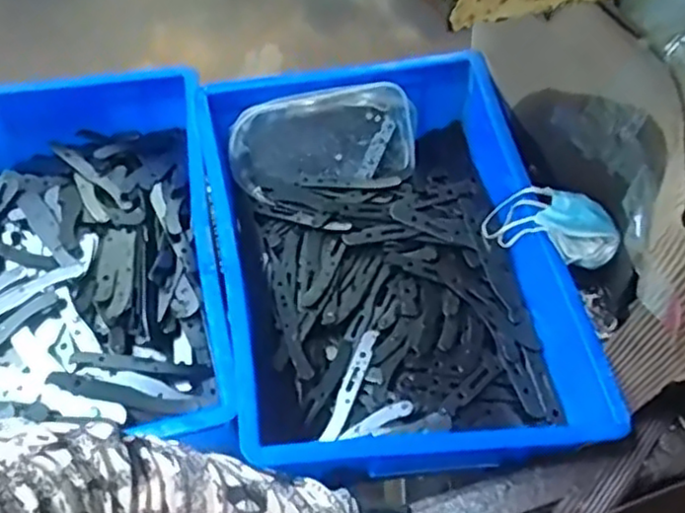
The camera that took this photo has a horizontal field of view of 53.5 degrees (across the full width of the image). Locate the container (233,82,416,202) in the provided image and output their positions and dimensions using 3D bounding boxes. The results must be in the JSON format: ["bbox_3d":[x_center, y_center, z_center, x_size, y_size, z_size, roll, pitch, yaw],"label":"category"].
[{"bbox_3d":[-0.020,-0.123,0.717,0.189,0.037,0.102,-5,103,0],"label":"container"}]

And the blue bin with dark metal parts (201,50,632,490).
[{"bbox_3d":[0.051,-0.008,0.643,0.326,0.110,0.410,-8,60,-6],"label":"blue bin with dark metal parts"}]

